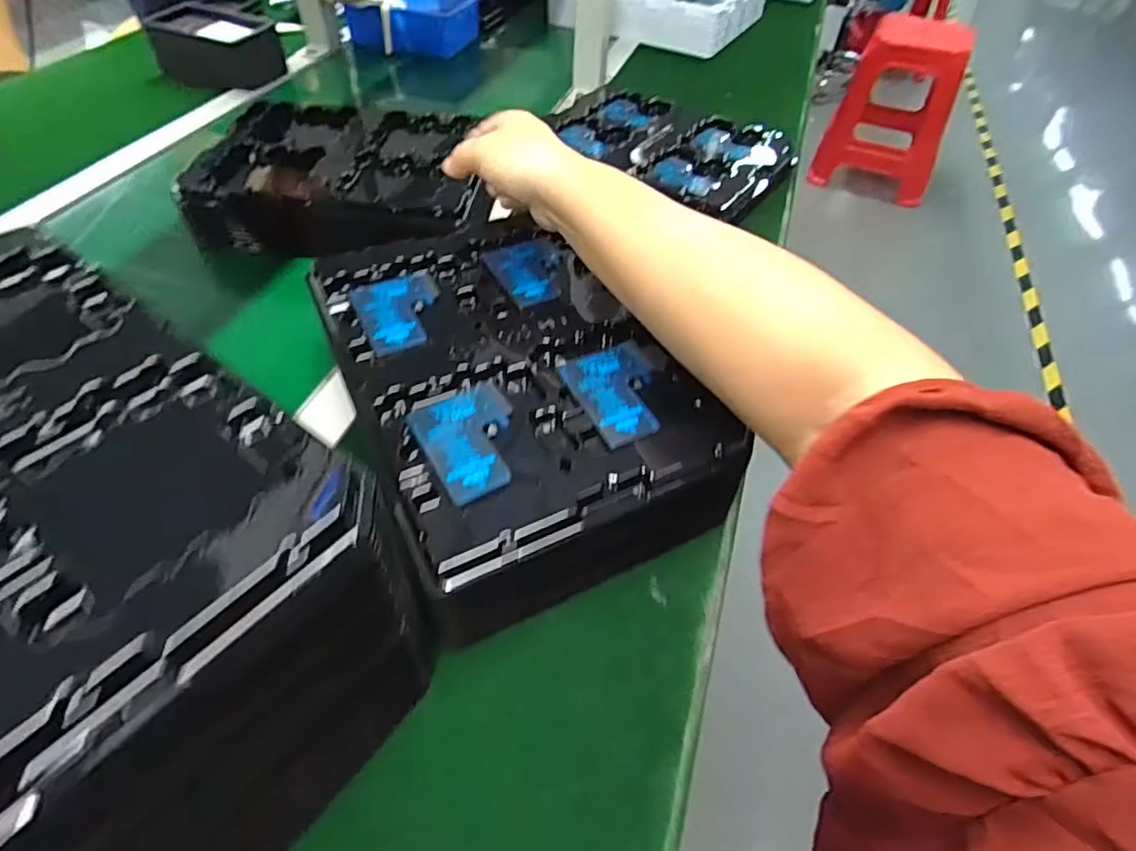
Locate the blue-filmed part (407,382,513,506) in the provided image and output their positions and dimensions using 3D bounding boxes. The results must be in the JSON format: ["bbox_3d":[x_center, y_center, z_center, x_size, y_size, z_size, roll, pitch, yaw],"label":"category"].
[{"bbox_3d":[-0.055,0.008,0.359,0.058,0.004,0.075,-21,54,-20],"label":"blue-filmed part"}]

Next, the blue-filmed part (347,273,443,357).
[{"bbox_3d":[-0.117,-0.083,0.432,0.059,0.004,0.077,-20,53,-19],"label":"blue-filmed part"}]

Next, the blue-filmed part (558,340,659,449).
[{"bbox_3d":[0.033,-0.023,0.390,0.057,0.004,0.085,-13,50,-14],"label":"blue-filmed part"}]

